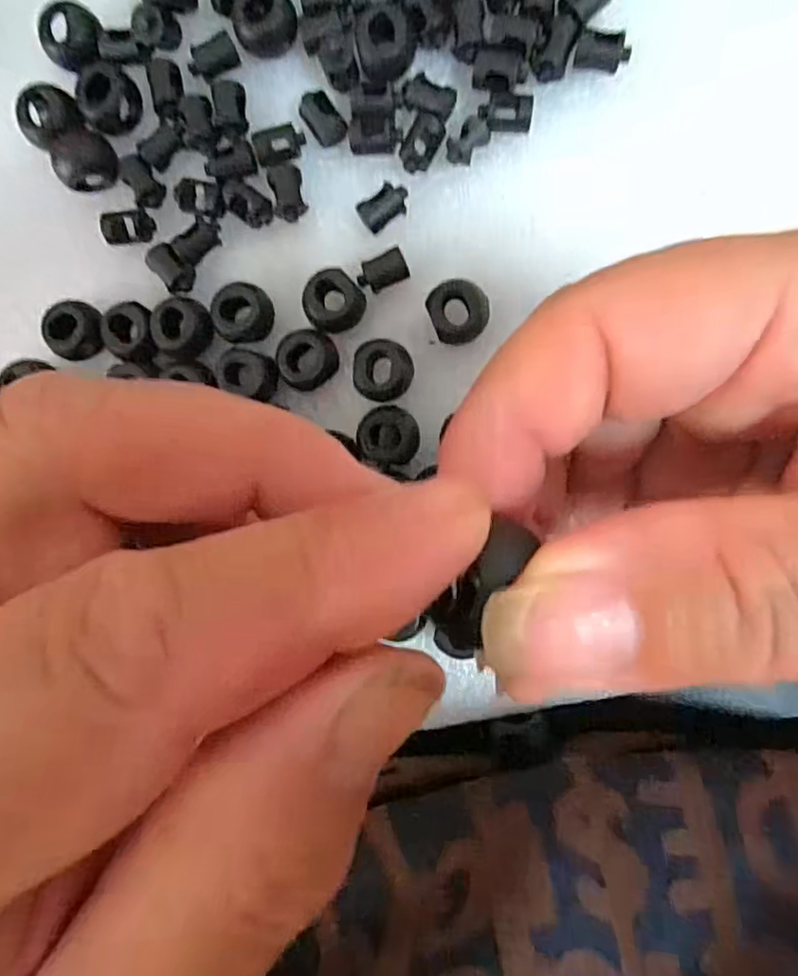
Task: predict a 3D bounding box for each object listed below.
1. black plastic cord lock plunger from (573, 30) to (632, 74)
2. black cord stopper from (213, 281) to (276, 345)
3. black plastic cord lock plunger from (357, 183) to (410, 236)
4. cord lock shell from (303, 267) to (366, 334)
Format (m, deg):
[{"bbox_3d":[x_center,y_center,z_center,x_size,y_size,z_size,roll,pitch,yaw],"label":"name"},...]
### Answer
[{"bbox_3d":[0.056,-0.119,0.167,0.014,0.006,0.007,10,94,5],"label":"black plastic cord lock plunger"},{"bbox_3d":[-0.046,-0.051,0.179,0.015,0.008,0.017,-4,90,7],"label":"black cord stopper"},{"bbox_3d":[-0.004,-0.081,0.176,0.015,0.005,0.008,-35,87,6],"label":"black plastic cord lock plunger"},{"bbox_3d":[-0.019,-0.053,0.175,0.016,0.010,0.016,0,91,7],"label":"cord lock shell"}]

